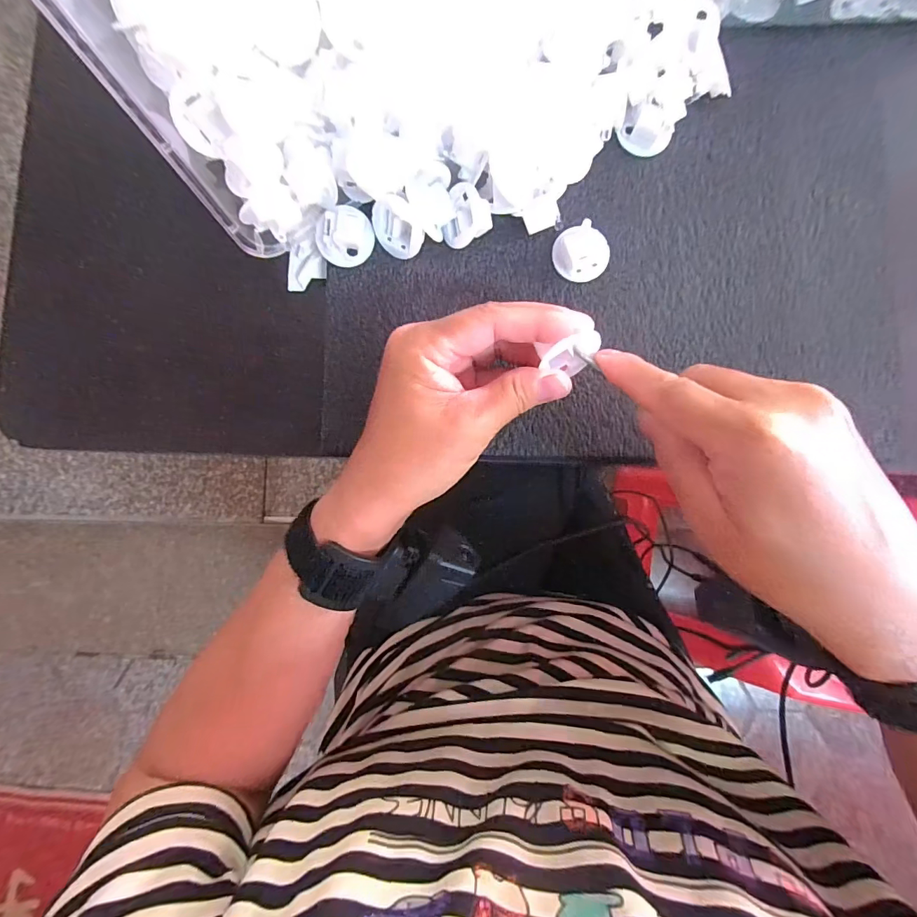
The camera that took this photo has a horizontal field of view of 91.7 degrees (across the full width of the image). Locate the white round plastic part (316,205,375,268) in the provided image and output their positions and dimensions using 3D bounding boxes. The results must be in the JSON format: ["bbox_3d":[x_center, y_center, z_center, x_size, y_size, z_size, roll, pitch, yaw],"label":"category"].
[{"bbox_3d":[-0.066,-0.128,0.258,0.033,0.009,0.031,0,126,0],"label":"white round plastic part"}]

